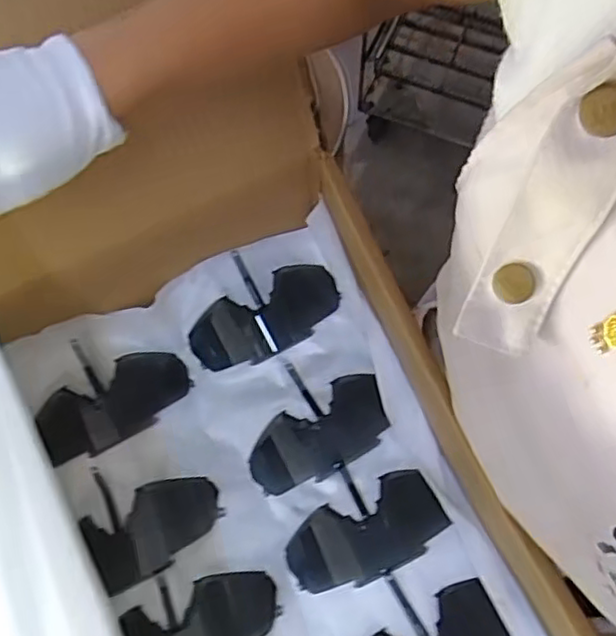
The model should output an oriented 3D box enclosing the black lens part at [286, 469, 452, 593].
[{"bbox_3d":[0.043,0.161,0.499,0.122,0.036,0.061,-25,70,-8],"label":"black lens part"}]

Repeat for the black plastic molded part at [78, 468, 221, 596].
[{"bbox_3d":[-0.119,0.147,0.499,0.099,0.017,0.081,-22,70,-7],"label":"black plastic molded part"}]

